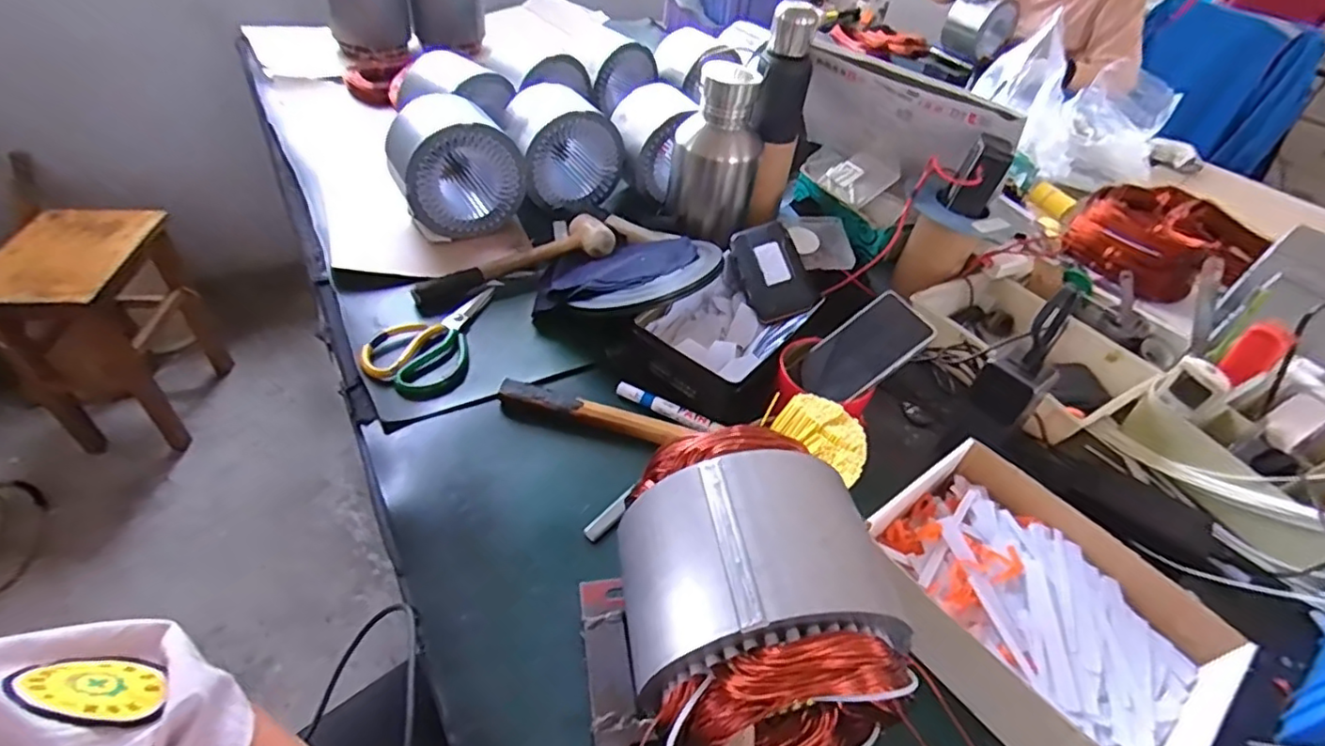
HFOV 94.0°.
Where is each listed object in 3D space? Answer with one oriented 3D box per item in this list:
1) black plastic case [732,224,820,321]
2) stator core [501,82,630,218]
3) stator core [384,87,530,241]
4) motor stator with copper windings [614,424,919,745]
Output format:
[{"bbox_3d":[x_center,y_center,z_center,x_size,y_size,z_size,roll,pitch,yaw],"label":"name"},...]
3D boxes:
[{"bbox_3d":[0.133,-0.124,0.757,0.080,0.028,0.135,-21,65,6],"label":"black plastic case"},{"bbox_3d":[-0.138,-0.320,0.892,0.153,0.137,0.129,-16,48,-23],"label":"stator core"},{"bbox_3d":[-0.275,-0.278,0.824,0.155,0.139,0.107,-20,50,-26],"label":"stator core"},{"bbox_3d":[0.047,0.133,0.371,0.126,0.128,0.170,-6,45,-14],"label":"motor stator with copper windings"}]

